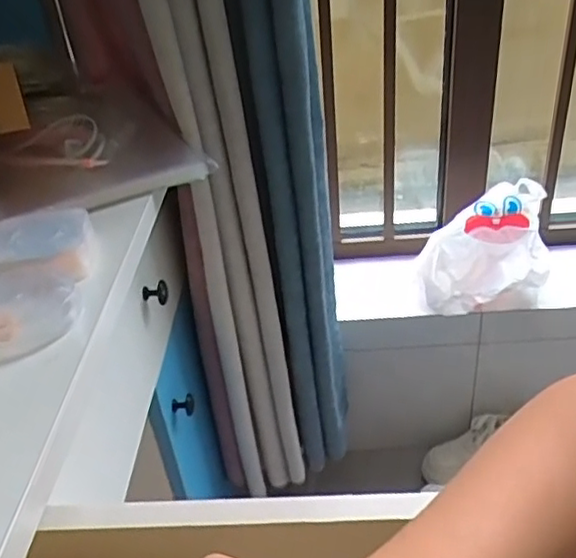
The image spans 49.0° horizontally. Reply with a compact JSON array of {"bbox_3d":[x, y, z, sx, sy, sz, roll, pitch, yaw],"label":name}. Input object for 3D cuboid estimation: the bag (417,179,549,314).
[{"bbox_3d":[0.362,-0.050,1.101,0.287,0.143,0.132,-16,36,-13],"label":"bag"}]

